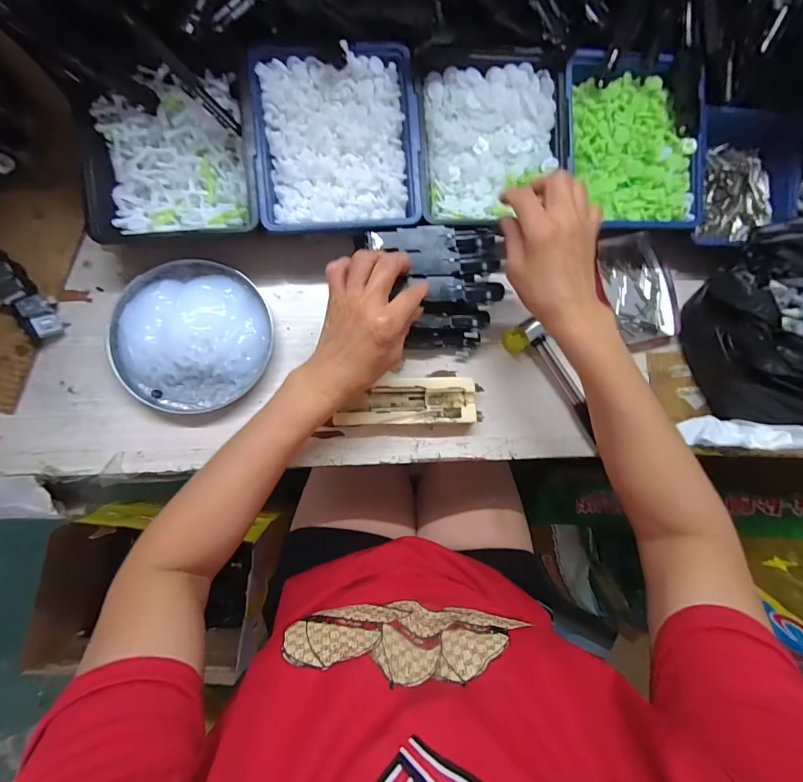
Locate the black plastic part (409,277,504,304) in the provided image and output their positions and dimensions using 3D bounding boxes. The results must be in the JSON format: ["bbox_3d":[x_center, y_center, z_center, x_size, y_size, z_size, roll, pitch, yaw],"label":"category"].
[{"bbox_3d":[0.052,-0.093,0.373,0.090,0.008,0.023,2,83,-12],"label":"black plastic part"}]

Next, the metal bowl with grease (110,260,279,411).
[{"bbox_3d":[-0.199,-0.053,0.379,0.141,0.038,0.139,1,84,-6],"label":"metal bowl with grease"}]

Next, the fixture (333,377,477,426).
[{"bbox_3d":[0.005,0.010,0.399,0.132,0.026,0.045,0,84,-6],"label":"fixture"}]

